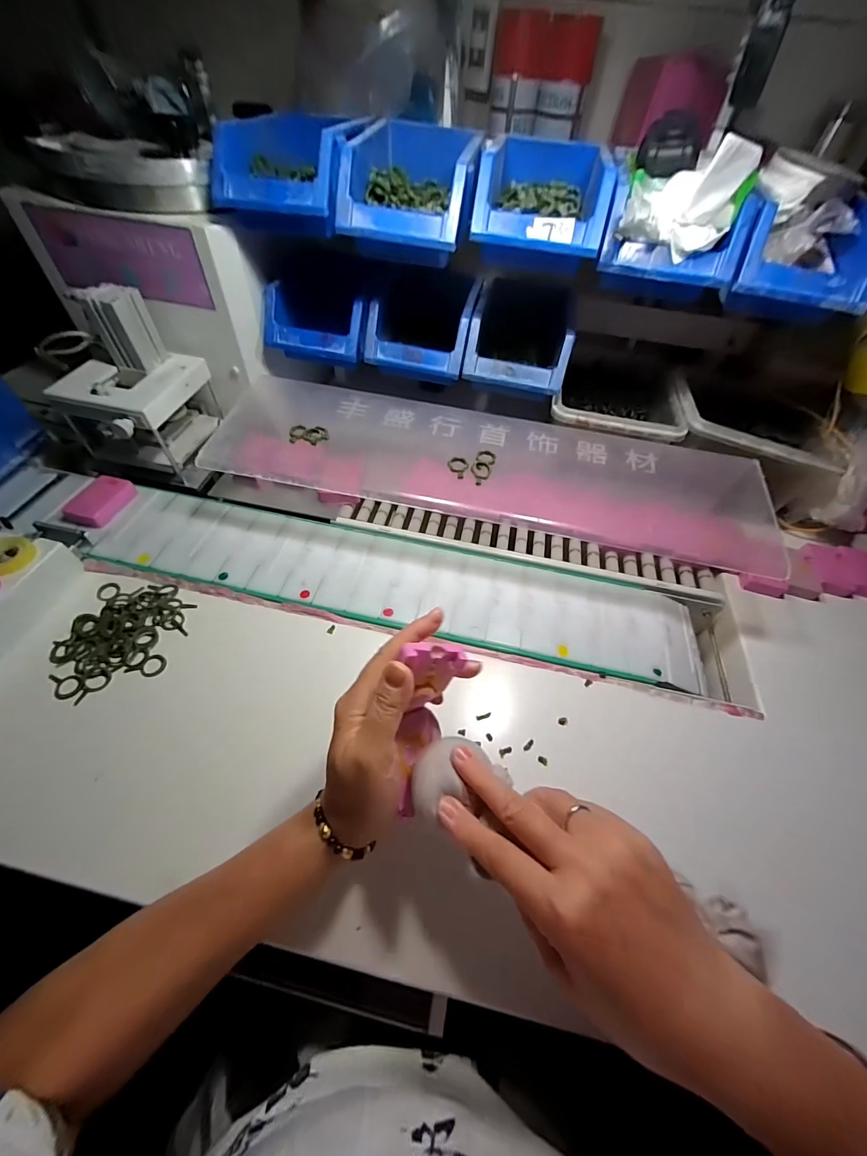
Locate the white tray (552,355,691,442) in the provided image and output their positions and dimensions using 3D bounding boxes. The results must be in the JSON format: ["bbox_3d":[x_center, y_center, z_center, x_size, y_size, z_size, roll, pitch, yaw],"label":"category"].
[{"bbox_3d":[0.239,-0.241,0.545,0.156,0.061,0.189,12,54,4],"label":"white tray"}]

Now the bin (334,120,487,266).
[{"bbox_3d":[-0.019,-0.424,0.441,0.128,0.073,0.203,10,54,3],"label":"bin"}]

